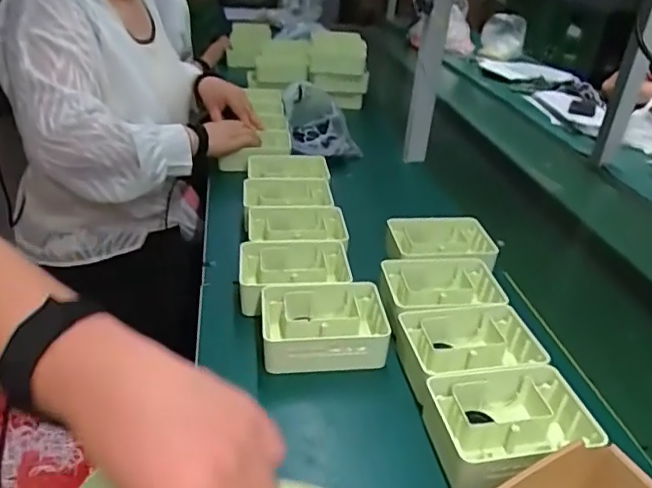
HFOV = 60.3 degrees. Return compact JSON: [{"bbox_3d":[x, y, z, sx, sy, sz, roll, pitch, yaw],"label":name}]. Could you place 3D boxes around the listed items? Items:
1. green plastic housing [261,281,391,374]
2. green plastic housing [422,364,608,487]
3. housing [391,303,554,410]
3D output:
[{"bbox_3d":[-0.001,0.095,0.661,0.144,0.044,0.101,-1,31,-10],"label":"green plastic housing"},{"bbox_3d":[0.172,0.177,0.539,0.152,0.049,0.119,-2,31,-13],"label":"green plastic housing"},{"bbox_3d":[0.158,0.122,0.633,0.154,0.045,0.115,-1,31,-11],"label":"housing"}]

